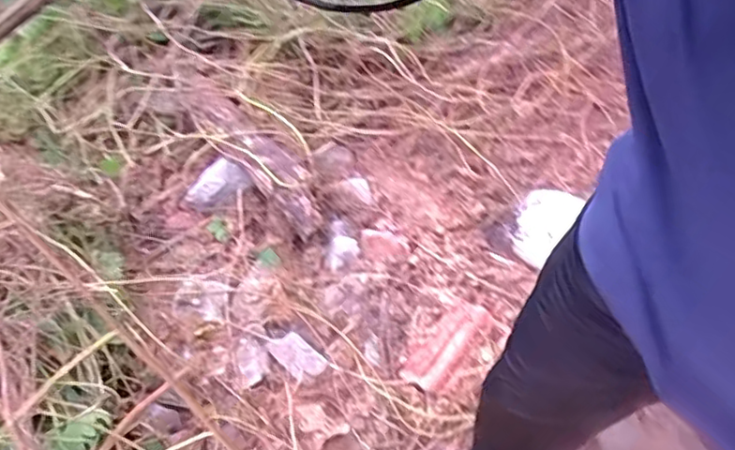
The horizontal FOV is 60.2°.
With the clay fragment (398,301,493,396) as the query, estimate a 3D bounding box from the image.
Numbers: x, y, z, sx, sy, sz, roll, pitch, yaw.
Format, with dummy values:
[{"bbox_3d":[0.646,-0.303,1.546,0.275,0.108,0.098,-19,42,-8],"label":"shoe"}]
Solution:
[{"bbox_3d":[0.150,0.225,1.180,0.080,0.029,0.197,33,58,23],"label":"clay fragment"}]

